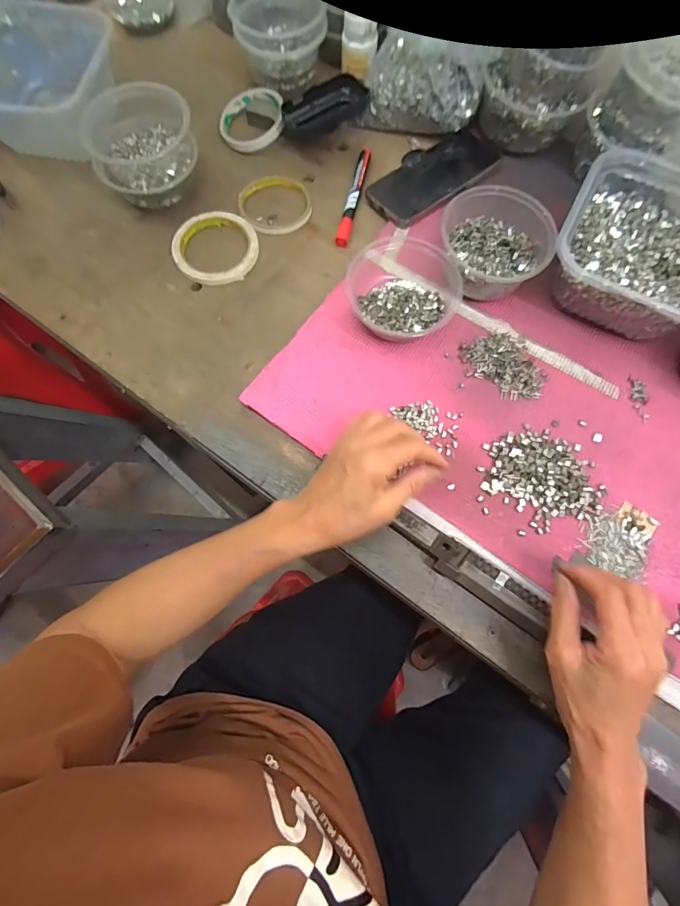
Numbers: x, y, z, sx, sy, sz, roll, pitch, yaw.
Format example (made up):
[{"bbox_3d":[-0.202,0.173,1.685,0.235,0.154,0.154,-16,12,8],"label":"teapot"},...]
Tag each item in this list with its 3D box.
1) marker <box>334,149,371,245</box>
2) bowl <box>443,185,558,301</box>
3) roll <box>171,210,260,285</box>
[{"bbox_3d":[0.017,-0.316,0.490,0.016,0.010,0.145,13,73,3],"label":"marker"},{"bbox_3d":[0.163,-0.219,0.430,0.103,0.053,0.108,0,73,-1],"label":"bowl"},{"bbox_3d":[-0.145,-0.243,0.474,0.096,0.014,0.100,0,73,-1],"label":"roll"}]

